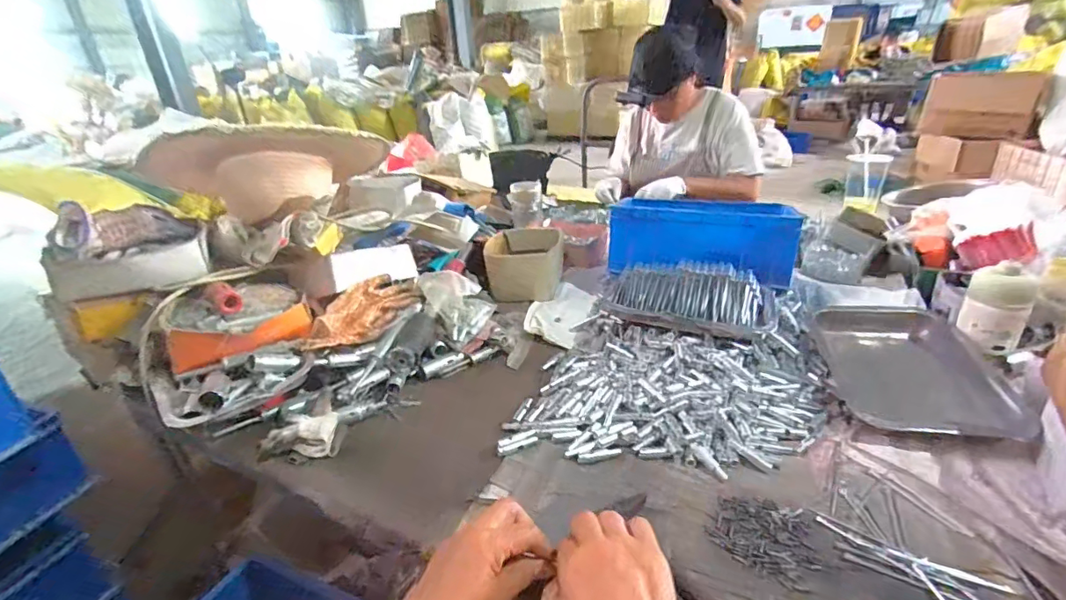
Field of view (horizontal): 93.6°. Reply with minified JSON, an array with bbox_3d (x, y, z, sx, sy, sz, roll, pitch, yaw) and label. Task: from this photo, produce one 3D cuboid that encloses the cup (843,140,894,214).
[{"bbox_3d":[0.787,-0.282,1.186,0.079,0.121,0.098,7,29,22],"label":"cup"}]

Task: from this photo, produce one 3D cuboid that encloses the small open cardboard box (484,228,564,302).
[{"bbox_3d":[-0.017,-0.074,1.021,0.150,0.101,0.146,-4,26,1],"label":"small open cardboard box"}]

